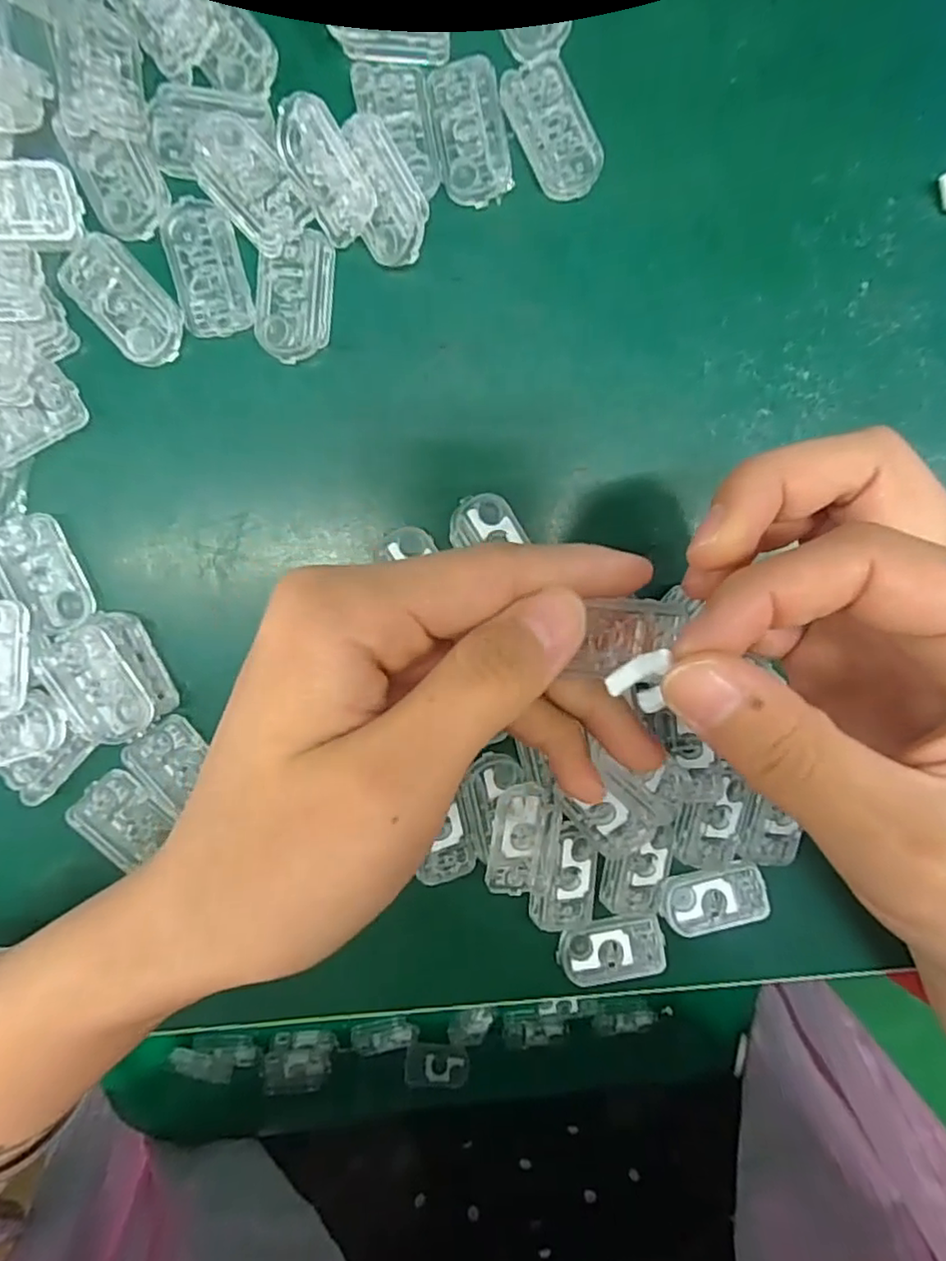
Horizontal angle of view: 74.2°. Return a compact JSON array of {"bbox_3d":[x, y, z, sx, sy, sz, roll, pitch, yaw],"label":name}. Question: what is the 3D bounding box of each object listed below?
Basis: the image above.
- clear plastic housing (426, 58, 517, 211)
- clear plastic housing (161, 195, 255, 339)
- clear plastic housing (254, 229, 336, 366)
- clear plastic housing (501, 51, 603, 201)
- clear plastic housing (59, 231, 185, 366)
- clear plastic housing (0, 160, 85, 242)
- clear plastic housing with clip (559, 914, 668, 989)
[{"bbox_3d":[0.000,-0.149,0.185,0.020,0.004,0.037,-12,94,-3],"label":"clear plastic housing"},{"bbox_3d":[-0.079,-0.108,0.185,0.020,0.004,0.037,-12,94,-3],"label":"clear plastic housing"},{"bbox_3d":[-0.054,-0.101,0.189,0.022,0.004,0.036,6,93,-4],"label":"clear plastic housing"},{"bbox_3d":[0.025,-0.151,0.187,0.022,0.004,0.038,-31,95,-1],"label":"clear plastic housing"},{"bbox_3d":[-0.103,-0.097,0.184,0.021,0.004,0.038,-42,95,0],"label":"clear plastic housing"},{"bbox_3d":[-0.130,-0.120,0.175,0.035,0.007,0.019,-2,94,-3],"label":"clear plastic housing"},{"bbox_3d":[0.049,0.113,0.219,0.037,0.004,0.022,-10,94,-3],"label":"clear plastic housing with clip"}]

